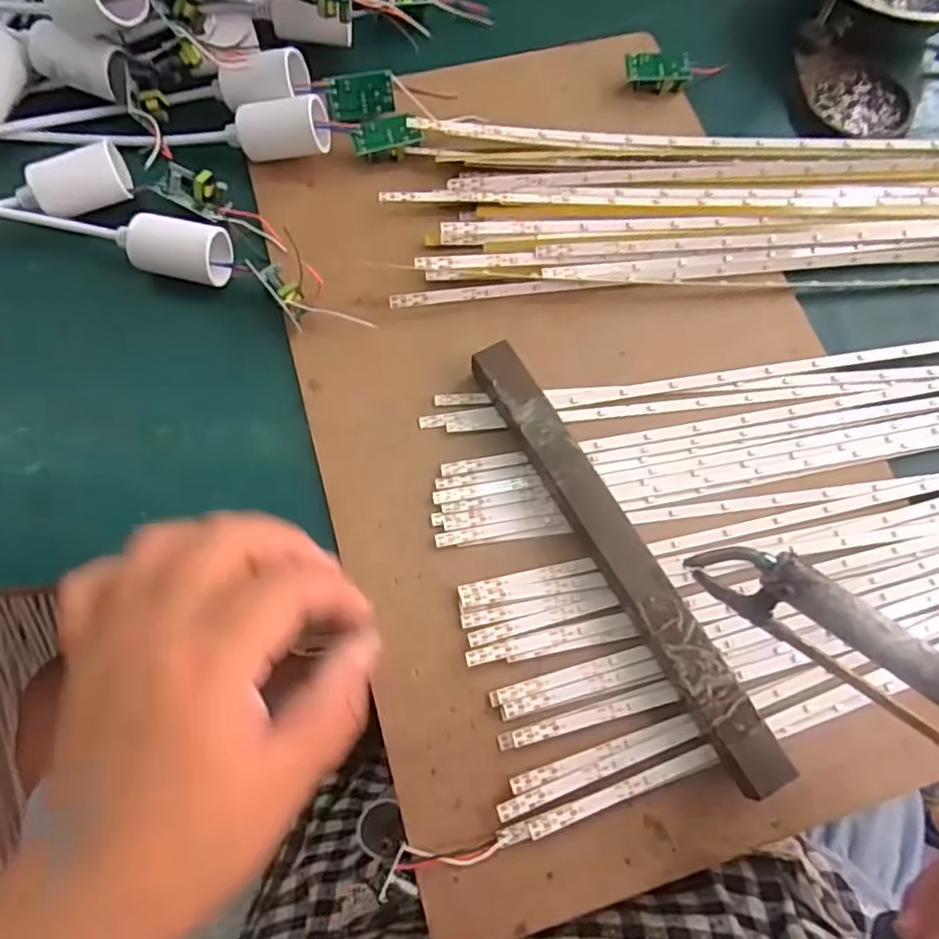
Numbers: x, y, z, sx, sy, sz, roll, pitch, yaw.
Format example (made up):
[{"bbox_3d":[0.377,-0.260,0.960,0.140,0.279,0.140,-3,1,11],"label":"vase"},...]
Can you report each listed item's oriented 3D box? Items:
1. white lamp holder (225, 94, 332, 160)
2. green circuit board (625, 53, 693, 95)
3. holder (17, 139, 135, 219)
[{"bbox_3d":[-0.102,-0.181,0.342,0.053,0.030,0.024,-8,73,-5],"label":"white lamp holder"},{"bbox_3d":[0.112,-0.239,0.385,0.038,0.013,0.017,-1,73,-3],"label":"green circuit board"},{"bbox_3d":[-0.205,-0.148,0.332,0.053,0.022,0.023,-25,75,-10],"label":"holder"}]

